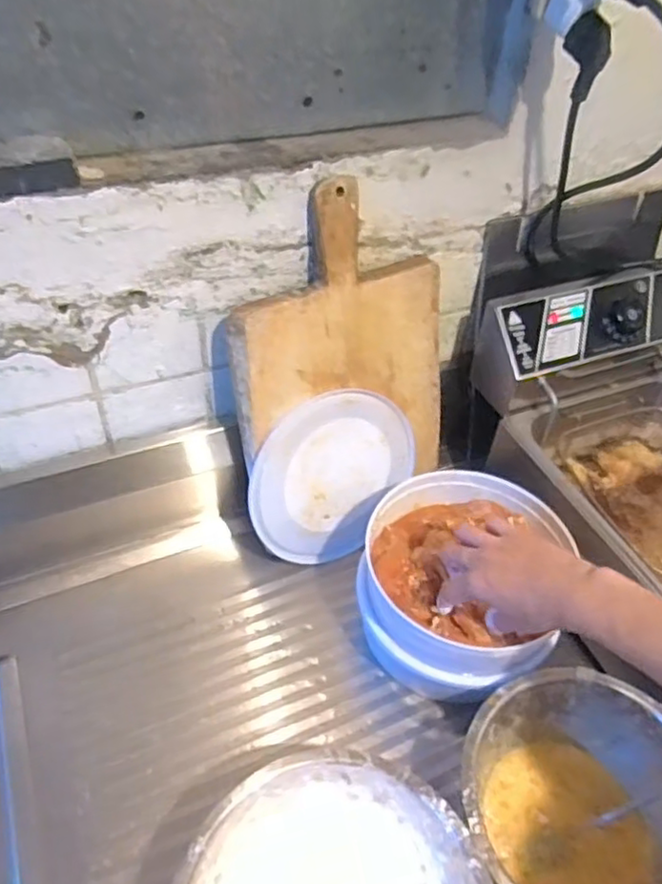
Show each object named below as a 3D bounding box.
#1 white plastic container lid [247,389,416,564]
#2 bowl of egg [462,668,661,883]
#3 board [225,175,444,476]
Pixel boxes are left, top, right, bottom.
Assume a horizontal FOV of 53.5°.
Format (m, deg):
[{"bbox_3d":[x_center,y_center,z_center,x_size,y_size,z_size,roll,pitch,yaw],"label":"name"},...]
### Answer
[{"bbox_3d":[0.001,0.037,0.742,0.201,0.184,0.010,-51,35,-3],"label":"white plastic container lid"},{"bbox_3d":[0.209,0.314,0.558,0.199,0.097,0.202,3,46,-3],"label":"bowl of egg"},{"bbox_3d":[0.017,-0.091,0.700,0.247,0.344,0.020,-19,35,-23],"label":"board"}]

